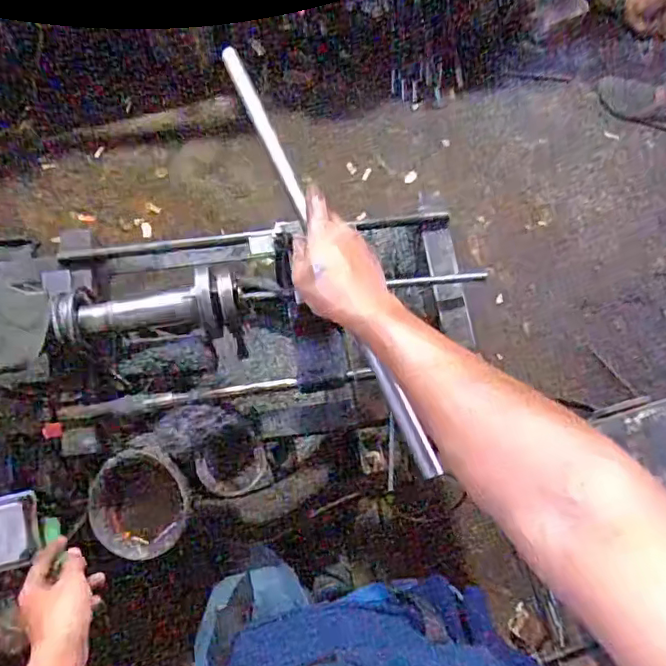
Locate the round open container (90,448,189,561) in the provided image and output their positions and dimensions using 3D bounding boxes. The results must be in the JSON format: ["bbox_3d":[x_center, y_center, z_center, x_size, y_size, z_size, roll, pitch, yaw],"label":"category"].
[{"bbox_3d":[-0.238,0.210,0.683,0.111,0.031,0.124,-9,74,-5],"label":"round open container"}]

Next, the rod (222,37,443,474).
[{"bbox_3d":[-0.013,-0.088,0.532,0.016,0.017,0.477,-23,75,-8],"label":"rod"}]

